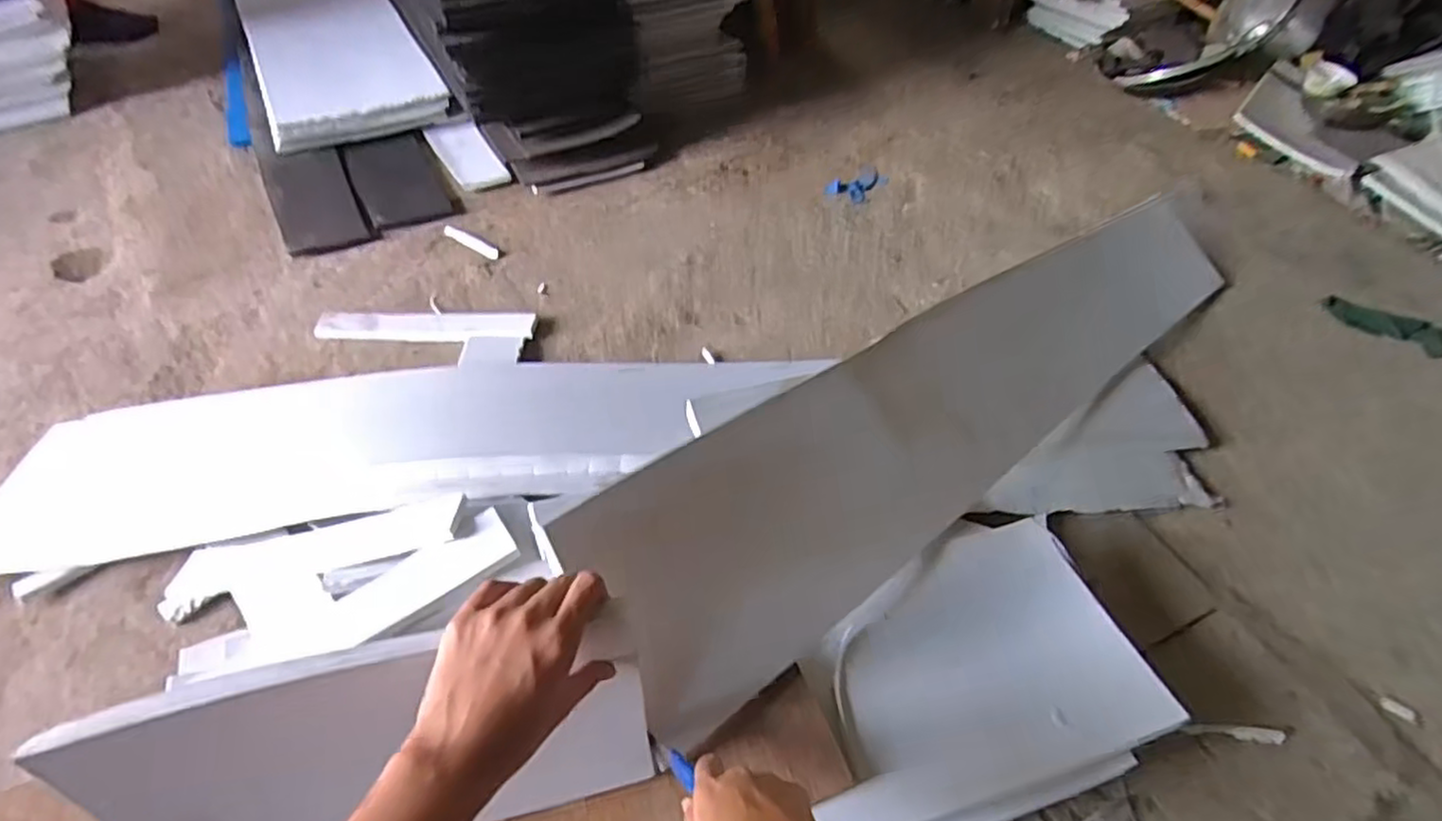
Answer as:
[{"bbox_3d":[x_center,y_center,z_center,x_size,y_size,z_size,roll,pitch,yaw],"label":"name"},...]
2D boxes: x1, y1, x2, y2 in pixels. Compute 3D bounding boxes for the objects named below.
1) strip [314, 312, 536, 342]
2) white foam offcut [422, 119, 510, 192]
[{"bbox_3d":[-0.398,-0.114,0.963,0.285,0.017,0.060,-1,50,-4],"label":"strip"},{"bbox_3d":[-0.444,-0.451,1.236,0.081,0.025,0.203,-25,55,-22],"label":"white foam offcut"}]

